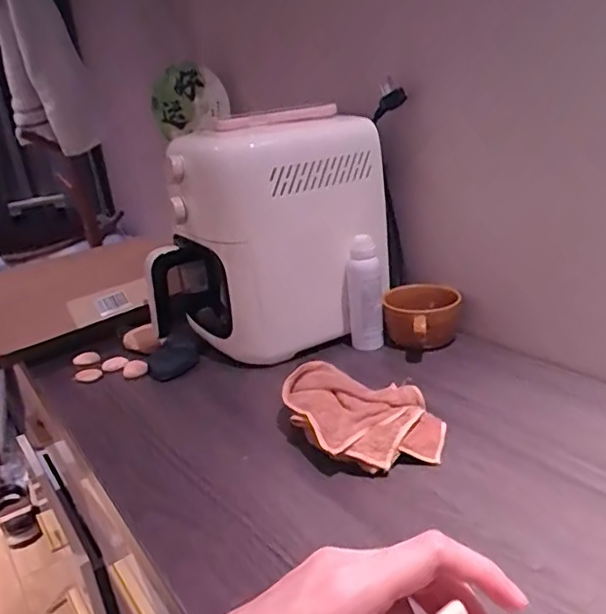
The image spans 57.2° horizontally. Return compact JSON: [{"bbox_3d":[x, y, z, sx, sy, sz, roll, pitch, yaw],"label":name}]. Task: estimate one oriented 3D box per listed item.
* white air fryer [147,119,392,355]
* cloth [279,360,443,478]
[{"bbox_3d":[-0.056,-0.092,0.778,0.317,0.307,0.201,-13,22,-20],"label":"white air fryer"},{"bbox_3d":[0.058,0.110,0.579,0.141,0.046,0.155,-10,22,-10],"label":"cloth"}]

